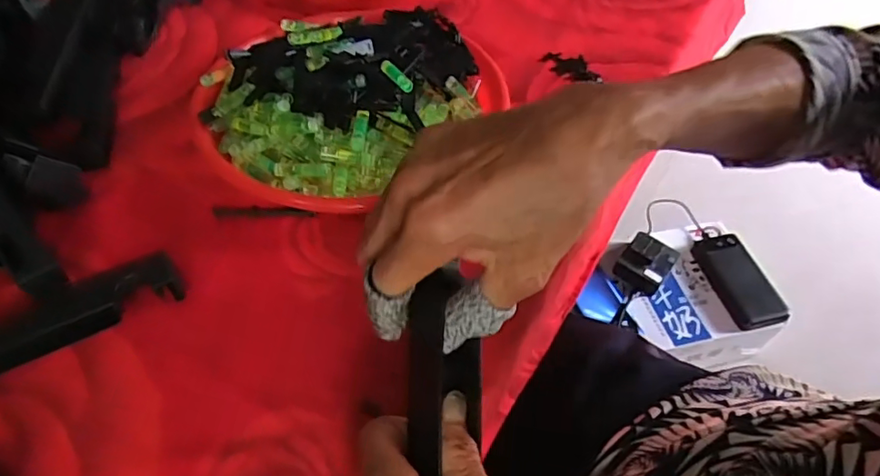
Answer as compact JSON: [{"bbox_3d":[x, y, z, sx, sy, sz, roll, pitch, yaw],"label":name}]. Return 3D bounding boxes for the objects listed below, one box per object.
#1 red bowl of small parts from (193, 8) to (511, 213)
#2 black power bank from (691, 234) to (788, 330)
[{"bbox_3d":[-0.078,-0.127,0.468,0.225,0.065,0.244,32,60,22],"label":"red bowl of small parts"},{"bbox_3d":[0.440,0.057,0.837,0.084,0.024,0.162,-12,54,-9],"label":"black power bank"}]

